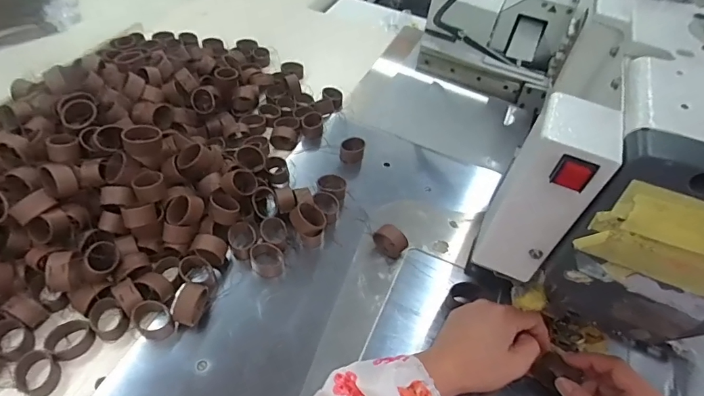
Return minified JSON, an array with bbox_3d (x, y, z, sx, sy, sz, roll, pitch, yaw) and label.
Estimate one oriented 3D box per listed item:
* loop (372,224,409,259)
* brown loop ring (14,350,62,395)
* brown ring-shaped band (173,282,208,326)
[{"bbox_3d":[0.041,0.047,0.461,0.023,0.025,0.035,-31,59,-29],"label":"loop"},{"bbox_3d":[-0.263,0.149,0.360,0.035,0.024,0.031,25,51,15],"label":"brown loop ring"},{"bbox_3d":[-0.148,0.101,0.399,0.023,0.031,0.038,9,49,1],"label":"brown ring-shaped band"}]

